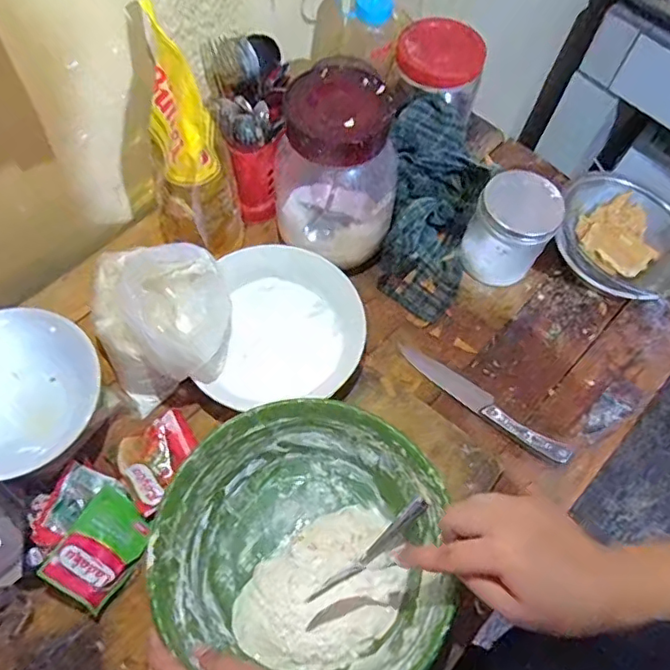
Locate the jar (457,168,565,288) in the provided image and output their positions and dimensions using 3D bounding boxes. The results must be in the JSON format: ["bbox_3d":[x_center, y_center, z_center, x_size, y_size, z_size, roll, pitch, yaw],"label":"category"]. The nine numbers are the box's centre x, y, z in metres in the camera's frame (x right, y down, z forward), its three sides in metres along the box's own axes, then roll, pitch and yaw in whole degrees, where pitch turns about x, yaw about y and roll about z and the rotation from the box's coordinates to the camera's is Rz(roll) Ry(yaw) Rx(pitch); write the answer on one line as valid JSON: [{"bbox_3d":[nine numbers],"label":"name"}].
[{"bbox_3d":[0.199,-0.120,0.646,0.085,0.105,0.084,1,63,-3],"label":"jar"}]

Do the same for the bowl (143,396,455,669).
[{"bbox_3d":[-0.027,0.179,0.486,0.228,0.084,0.221,1,63,-3],"label":"bowl"}]

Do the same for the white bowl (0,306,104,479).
[{"bbox_3d":[-0.289,0.055,0.512,0.146,0.055,0.147,1,63,-3],"label":"white bowl"}]

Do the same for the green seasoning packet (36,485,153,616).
[{"bbox_3d":[-0.209,0.191,0.512,0.065,0.012,0.093,39,46,-9],"label":"green seasoning packet"}]

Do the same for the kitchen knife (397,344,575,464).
[{"bbox_3d":[0.157,0.069,0.605,0.205,0.012,0.027,37,67,14],"label":"kitchen knife"}]

